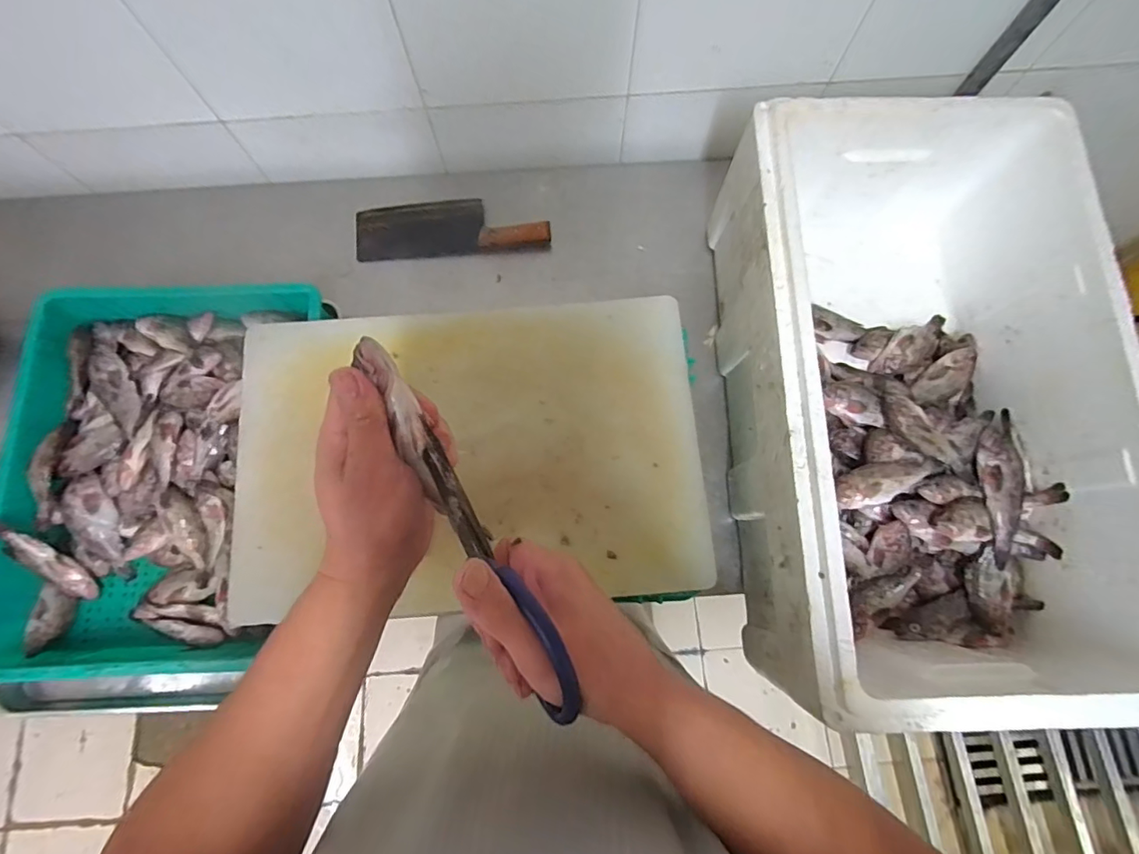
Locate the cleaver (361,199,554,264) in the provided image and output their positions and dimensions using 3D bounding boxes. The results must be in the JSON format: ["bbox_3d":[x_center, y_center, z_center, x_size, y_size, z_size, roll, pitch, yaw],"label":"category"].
[{"bbox_3d":[-0.192,-0.331,0.846,0.309,0.027,0.097,-5,77,-1],"label":"cleaver"}]

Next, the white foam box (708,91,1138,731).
[{"bbox_3d":[0.406,-0.032,0.649,0.369,0.246,0.668,0,77,0],"label":"white foam box"}]

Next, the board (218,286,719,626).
[{"bbox_3d":[-0.126,0.029,0.656,0.578,0.028,0.376,-5,77,-1],"label":"board"}]

